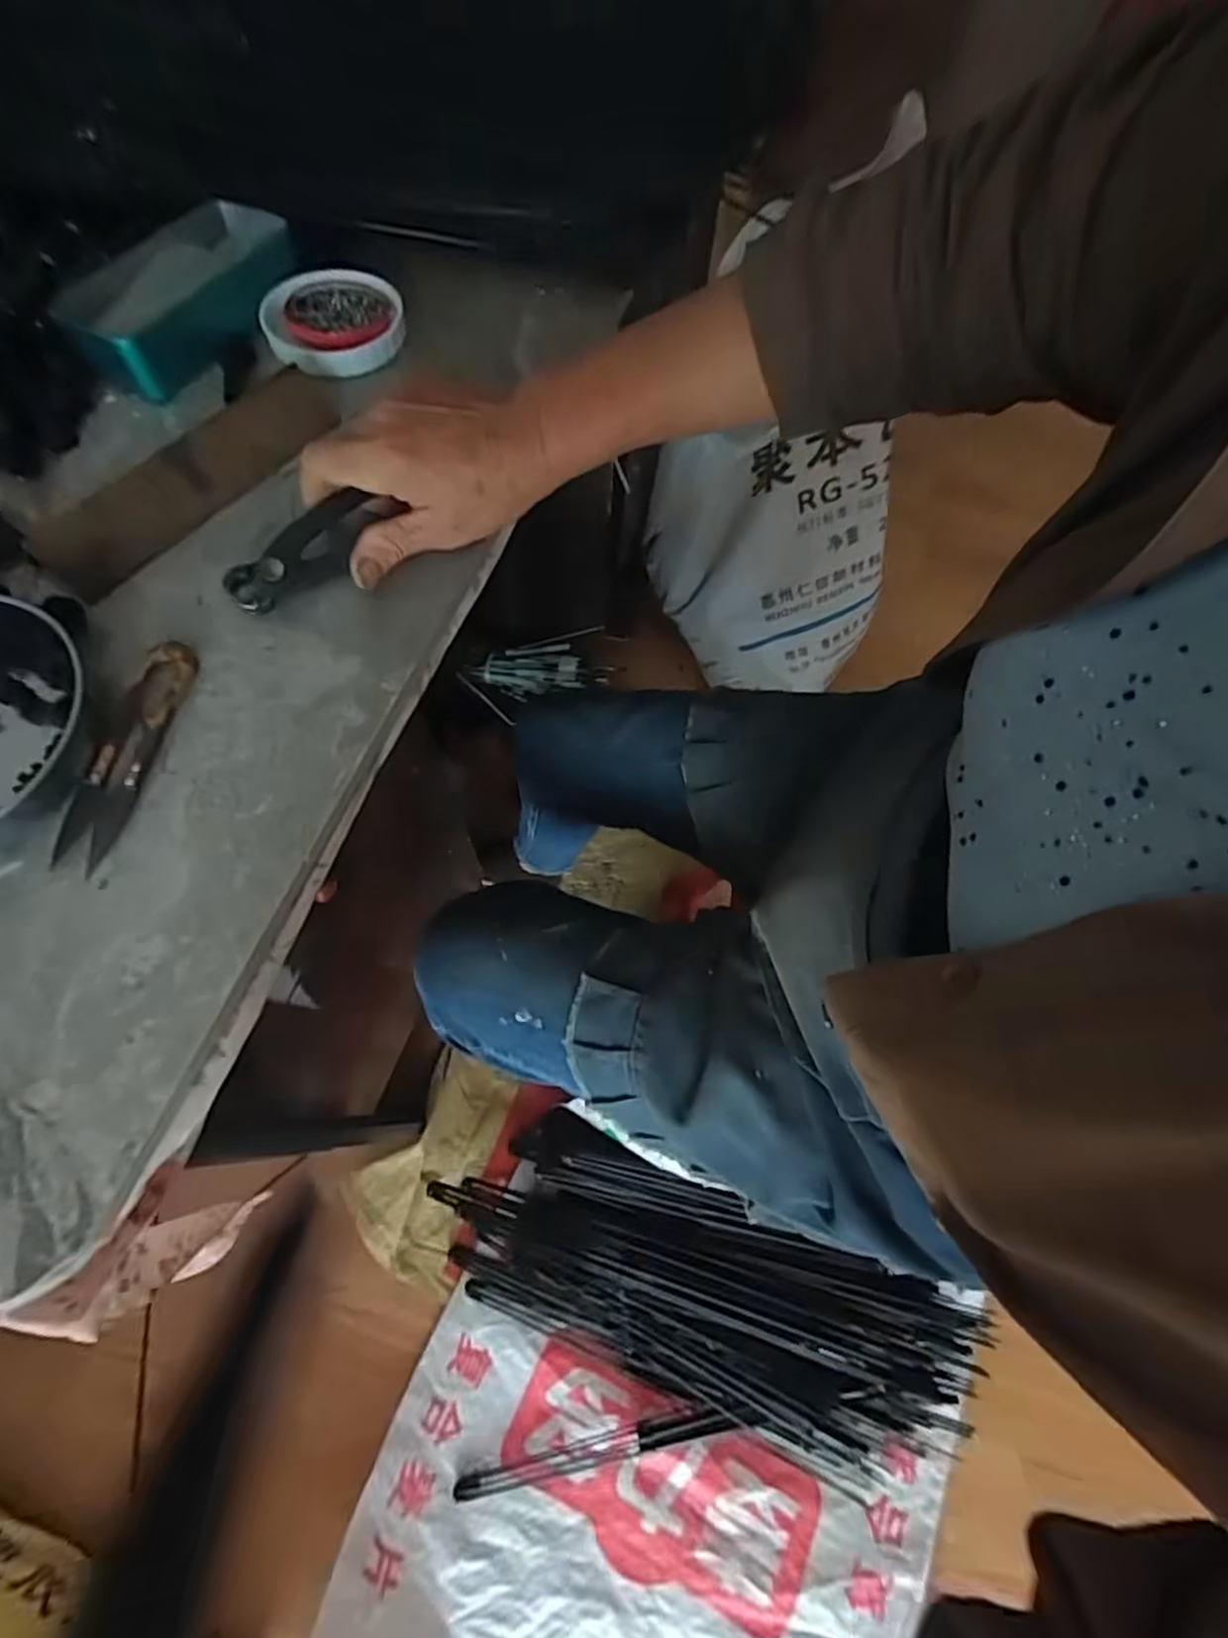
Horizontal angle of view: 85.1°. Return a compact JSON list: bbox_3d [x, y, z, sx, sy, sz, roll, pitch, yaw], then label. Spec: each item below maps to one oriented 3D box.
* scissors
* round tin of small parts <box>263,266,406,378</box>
[{"bbox_3d":[-0.231,-0.034,0.317,0.026,0.008,0.116,8,66,1],"label":"scissors"},{"bbox_3d":[-0.180,-0.321,0.433,0.084,0.019,0.083,1,66,-2],"label":"round tin of small parts"}]

